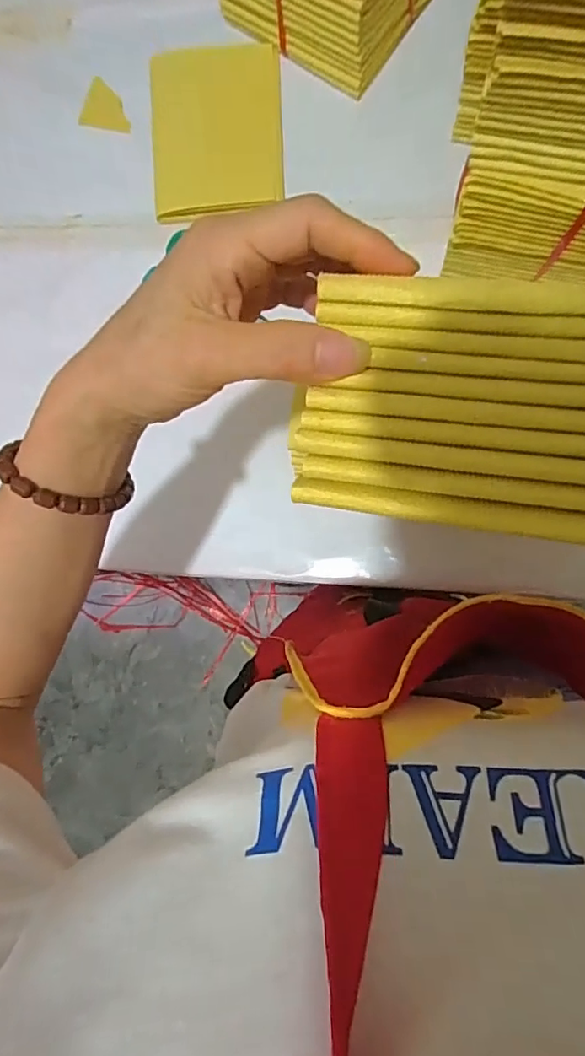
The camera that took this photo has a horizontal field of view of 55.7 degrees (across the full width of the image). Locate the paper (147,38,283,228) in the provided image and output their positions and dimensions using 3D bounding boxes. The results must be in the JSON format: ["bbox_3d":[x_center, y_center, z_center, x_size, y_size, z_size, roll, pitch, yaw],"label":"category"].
[{"bbox_3d":[-0.070,-0.368,0.513,0.120,0.011,0.160,-3,85,7],"label":"paper"}]

